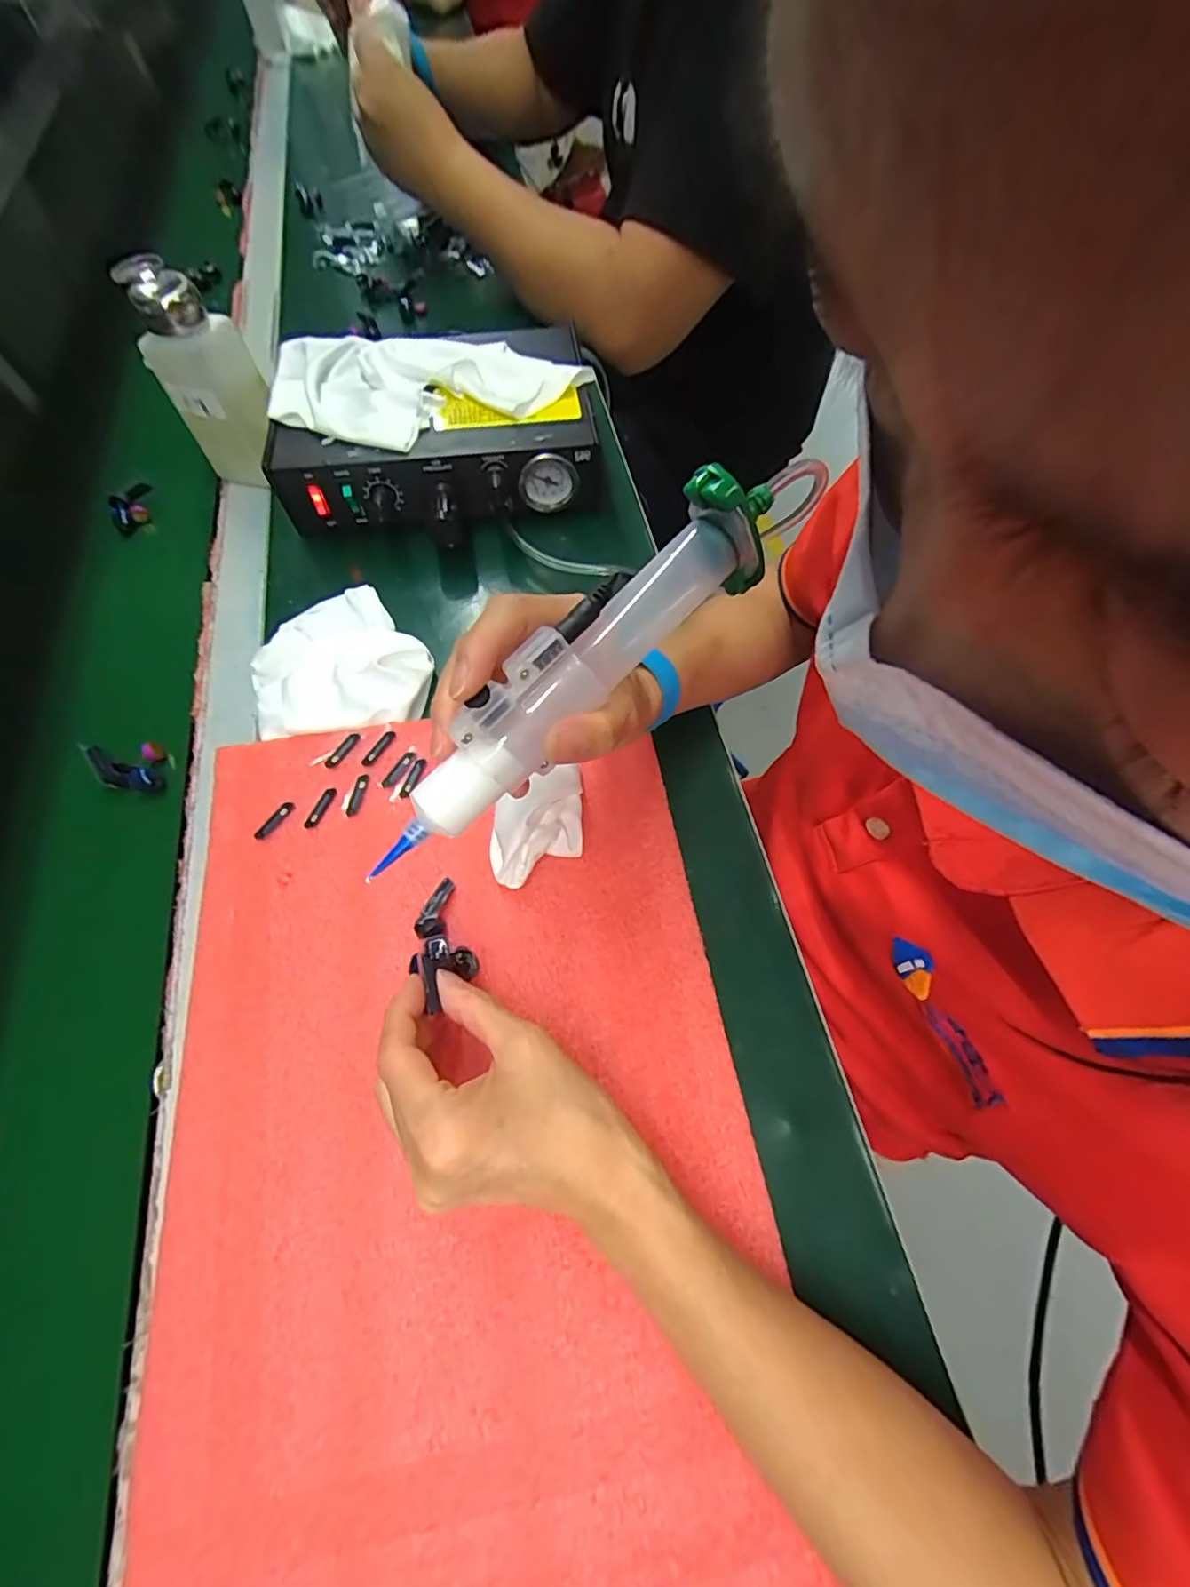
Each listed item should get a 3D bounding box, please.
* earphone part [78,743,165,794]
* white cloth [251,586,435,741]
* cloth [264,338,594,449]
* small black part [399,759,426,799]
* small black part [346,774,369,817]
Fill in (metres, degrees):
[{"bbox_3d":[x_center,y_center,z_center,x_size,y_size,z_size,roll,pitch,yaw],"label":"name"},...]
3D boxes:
[{"bbox_3d":[-0.293,-0.015,0.354,0.048,0.014,0.031,-5,65,-3],"label":"earphone part"},{"bbox_3d":[-0.170,-0.094,0.380,0.112,0.020,0.117,-8,65,-4],"label":"white cloth"},{"bbox_3d":[-0.124,-0.302,0.420,0.226,0.021,0.115,0,64,-1],"label":"cloth"},{"bbox_3d":[-0.110,-0.010,0.344,0.006,0.004,0.027,18,66,8],"label":"small black part"},{"bbox_3d":[-0.142,0.000,0.337,0.008,0.004,0.027,7,65,3],"label":"small black part"}]

